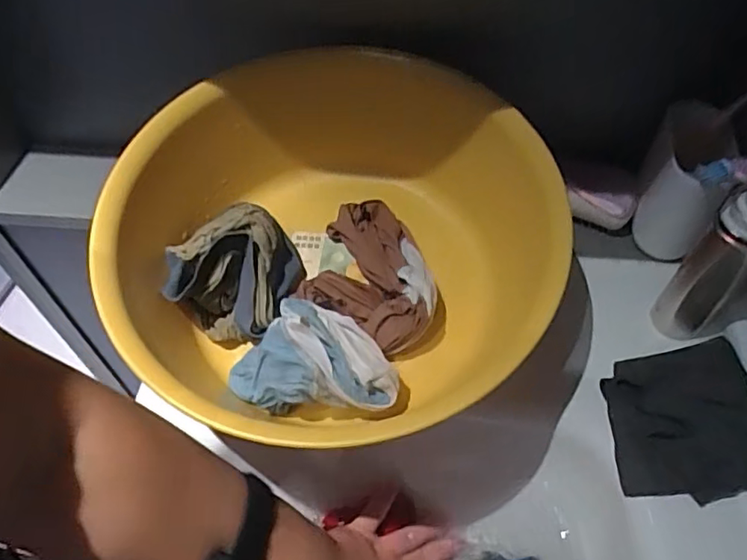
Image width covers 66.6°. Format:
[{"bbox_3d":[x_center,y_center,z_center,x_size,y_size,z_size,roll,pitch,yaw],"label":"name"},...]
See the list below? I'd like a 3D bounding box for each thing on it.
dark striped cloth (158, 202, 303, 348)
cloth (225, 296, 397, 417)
[{"bbox_3d":[-0.109,-0.002,0.468,0.106,0.081,0.084,-23,55,-15],"label":"dark striped cloth"},{"bbox_3d":[-0.046,0.052,0.421,0.121,0.064,0.075,-4,53,-1],"label":"cloth"}]

